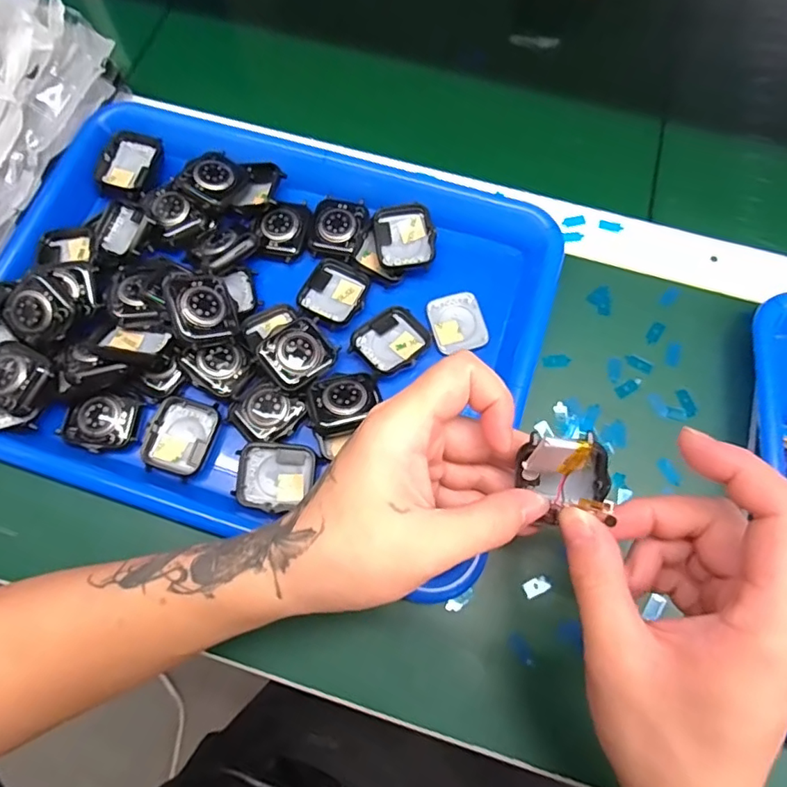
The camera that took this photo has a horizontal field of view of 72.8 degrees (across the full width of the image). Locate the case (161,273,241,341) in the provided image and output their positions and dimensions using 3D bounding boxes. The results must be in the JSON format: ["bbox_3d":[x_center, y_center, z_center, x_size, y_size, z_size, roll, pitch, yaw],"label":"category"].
[{"bbox_3d":[-0.113,-0.052,0.315,0.035,0.007,0.041,-15,85,-28],"label":"case"}]

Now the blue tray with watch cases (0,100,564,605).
[{"bbox_3d":[-0.080,-0.047,0.330,0.324,0.042,0.252,17,73,7],"label":"blue tray with watch cases"}]

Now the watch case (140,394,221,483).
[{"bbox_3d":[-0.125,0.026,0.316,0.037,0.009,0.045,16,73,7],"label":"watch case"}]

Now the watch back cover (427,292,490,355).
[{"bbox_3d":[0.041,-0.045,0.339,0.034,0.004,0.038,-14,72,-3],"label":"watch back cover"}]

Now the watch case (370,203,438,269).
[{"bbox_3d":[0.007,-0.100,0.347,0.039,0.012,0.043,-6,72,0],"label":"watch case"}]

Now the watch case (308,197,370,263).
[{"bbox_3d":[-0.036,-0.111,0.355,0.037,0.007,0.045,7,72,4],"label":"watch case"}]

